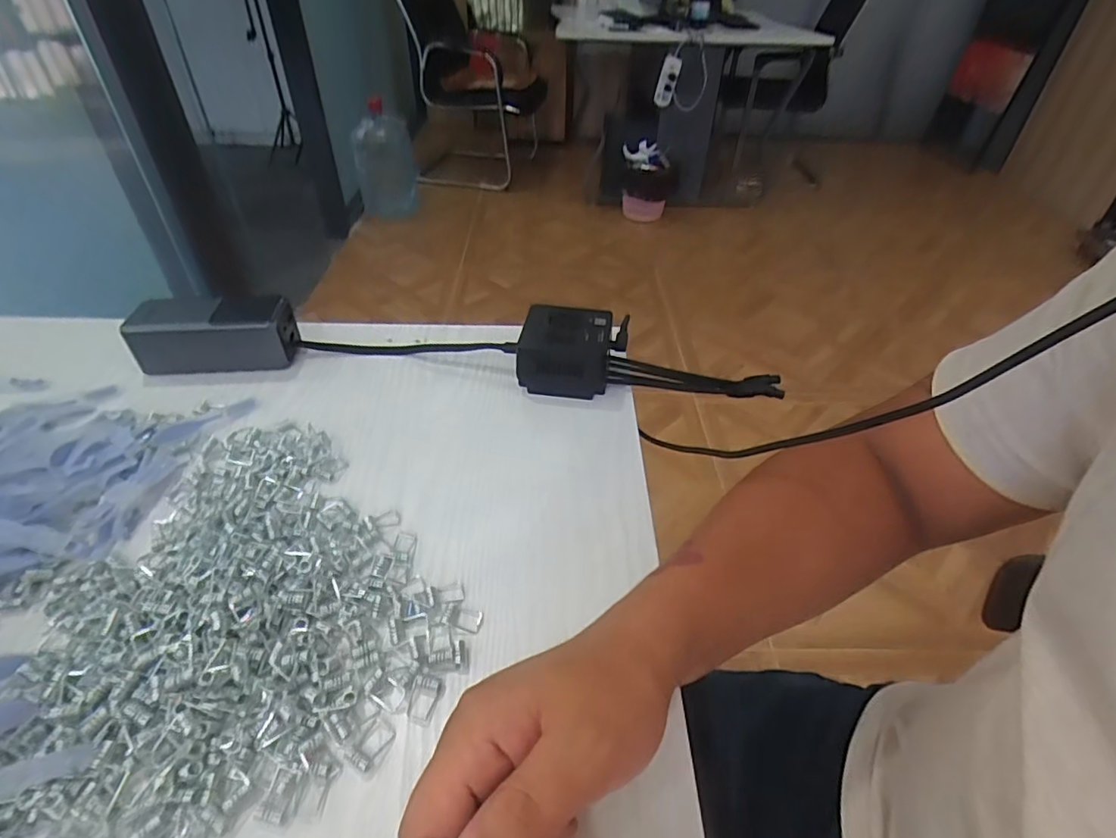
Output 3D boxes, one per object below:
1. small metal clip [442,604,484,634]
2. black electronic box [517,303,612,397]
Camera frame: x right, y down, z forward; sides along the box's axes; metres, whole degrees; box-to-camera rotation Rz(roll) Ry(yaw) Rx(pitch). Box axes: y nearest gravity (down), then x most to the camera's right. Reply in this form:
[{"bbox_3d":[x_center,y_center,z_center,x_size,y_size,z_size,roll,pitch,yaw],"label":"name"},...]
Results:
[{"bbox_3d":[-0.057,0.117,0.335,0.023,0.004,0.015,10,42,11],"label":"small metal clip"},{"bbox_3d":[0.006,-0.061,0.511,0.078,0.059,0.071,4,40,2],"label":"black electronic box"}]

